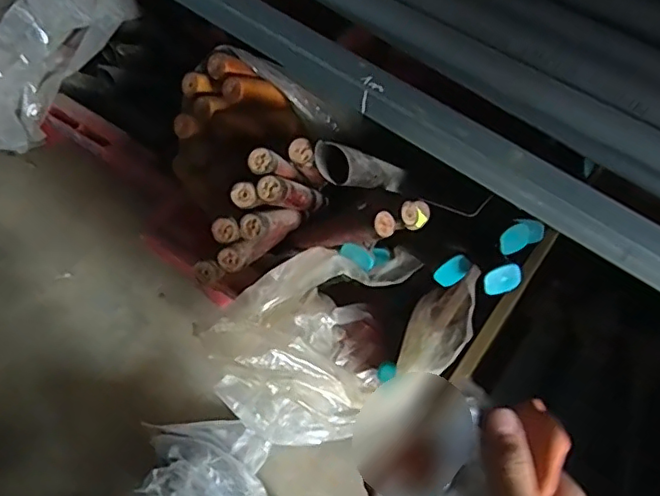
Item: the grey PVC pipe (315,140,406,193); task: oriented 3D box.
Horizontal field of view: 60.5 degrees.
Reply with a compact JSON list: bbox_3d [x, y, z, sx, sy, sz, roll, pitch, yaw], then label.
[{"bbox_3d":[0.036,-0.076,0.551,0.032,0.034,0.141,51,26,24],"label":"grey PVC pipe"}]

